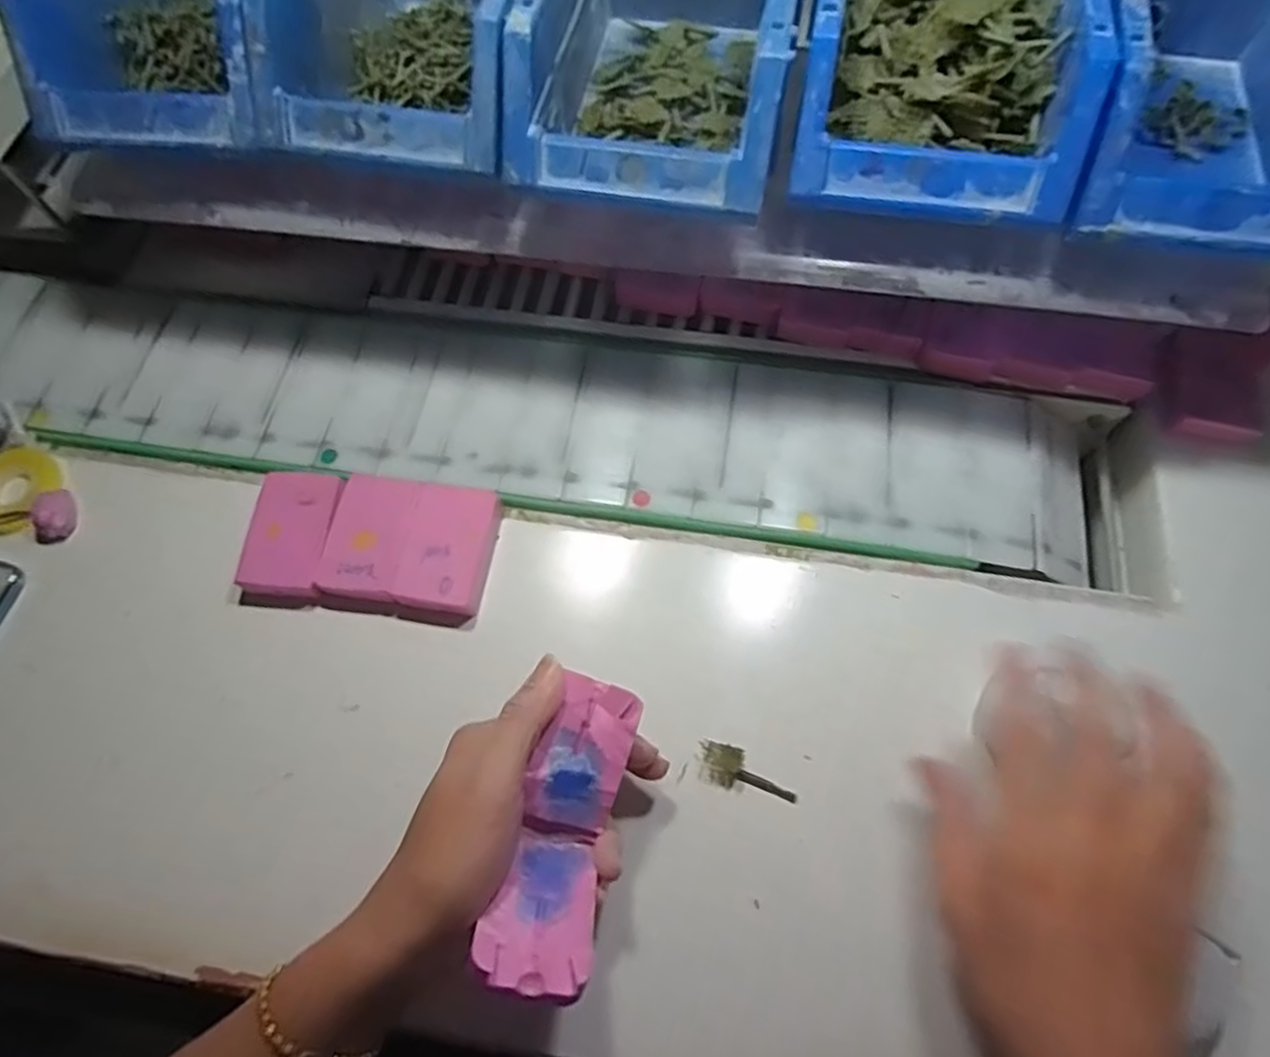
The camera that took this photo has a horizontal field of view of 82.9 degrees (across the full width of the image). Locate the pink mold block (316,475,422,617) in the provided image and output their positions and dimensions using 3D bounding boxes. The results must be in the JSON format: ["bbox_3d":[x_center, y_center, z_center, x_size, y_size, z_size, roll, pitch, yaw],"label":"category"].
[{"bbox_3d":[-0.149,0.008,0.407,0.045,0.017,0.076,5,66,4],"label":"pink mold block"}]

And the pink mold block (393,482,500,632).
[{"bbox_3d":[-0.105,0.013,0.403,0.045,0.016,0.077,7,66,5],"label":"pink mold block"}]

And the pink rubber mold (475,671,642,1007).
[{"bbox_3d":[-0.027,0.126,0.304,0.041,0.045,0.118,12,65,7],"label":"pink rubber mold"}]

